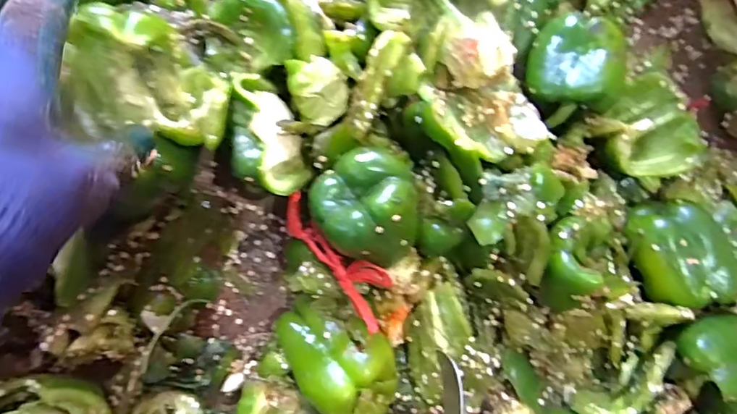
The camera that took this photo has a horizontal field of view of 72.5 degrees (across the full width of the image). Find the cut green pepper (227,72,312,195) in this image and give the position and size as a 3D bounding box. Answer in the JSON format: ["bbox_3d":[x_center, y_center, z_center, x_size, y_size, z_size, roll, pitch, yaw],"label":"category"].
[{"bbox_3d":[-0.068,-0.045,0.323,0.045,0.033,0.078,-22,89,-10],"label":"cut green pepper"}]

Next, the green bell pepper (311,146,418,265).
[{"bbox_3d":[0.003,0.001,0.322,0.068,0.048,0.072,1,86,-8],"label":"green bell pepper"}]

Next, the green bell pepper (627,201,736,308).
[{"bbox_3d":[0.248,0.040,0.405,0.069,0.051,0.087,-30,91,-10],"label":"green bell pepper"}]

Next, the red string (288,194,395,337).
[{"bbox_3d":[-0.020,0.034,0.333,0.031,0.025,0.100,-42,79,-9],"label":"red string"}]

